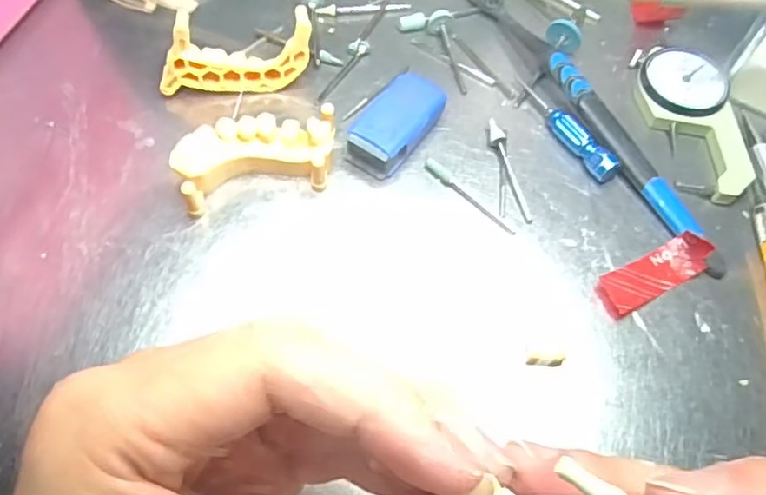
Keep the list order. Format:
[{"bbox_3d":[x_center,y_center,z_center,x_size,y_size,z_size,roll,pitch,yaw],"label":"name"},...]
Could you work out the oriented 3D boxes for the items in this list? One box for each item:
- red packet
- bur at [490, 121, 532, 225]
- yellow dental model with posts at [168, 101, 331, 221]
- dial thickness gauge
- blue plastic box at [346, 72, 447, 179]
[{"bbox_3d":[0.100,0.009,0.226,0.046,0.009,0.016,-25,66,-15],"label":"red packet"},{"bbox_3d":[0.052,-0.031,0.247,0.007,0.005,0.048,-9,62,-8],"label":"bur"},{"bbox_3d":[-0.047,-0.034,0.234,0.060,0.019,0.028,-12,63,-10],"label":"yellow dental model with posts"},{"bbox_3d":[0.134,-0.057,0.263,0.039,0.012,0.076,-5,62,-6],"label":"dial thickness gauge"},{"bbox_3d":[0.006,-0.049,0.247,0.024,0.018,0.043,31,64,13],"label":"blue plastic box"}]

